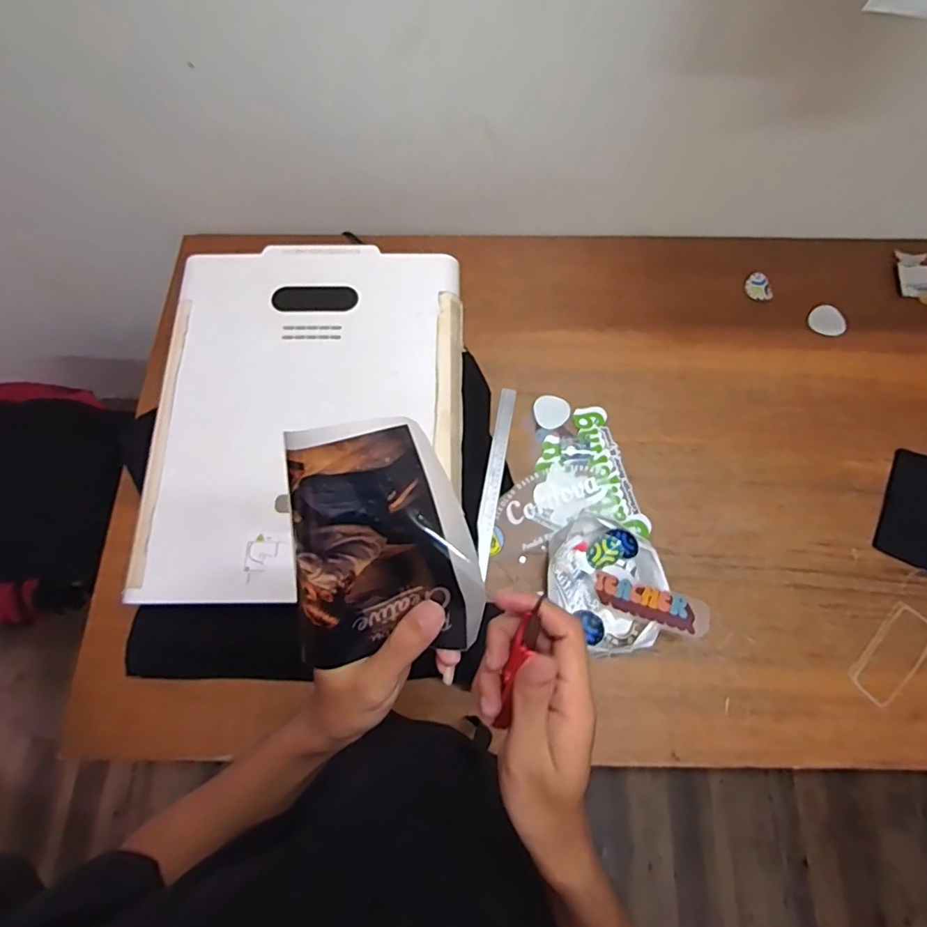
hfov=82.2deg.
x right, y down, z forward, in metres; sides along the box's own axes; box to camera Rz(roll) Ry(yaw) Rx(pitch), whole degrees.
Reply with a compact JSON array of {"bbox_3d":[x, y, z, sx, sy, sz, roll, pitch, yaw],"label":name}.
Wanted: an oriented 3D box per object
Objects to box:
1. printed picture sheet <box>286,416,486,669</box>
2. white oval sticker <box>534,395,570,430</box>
[{"bbox_3d":[-0.046,0.043,0.283,0.097,0.023,0.134,-7,111,3],"label":"printed picture sheet"},{"bbox_3d":[0.149,-0.086,0.892,0.057,0.005,0.060,-2,73,2],"label":"white oval sticker"}]

